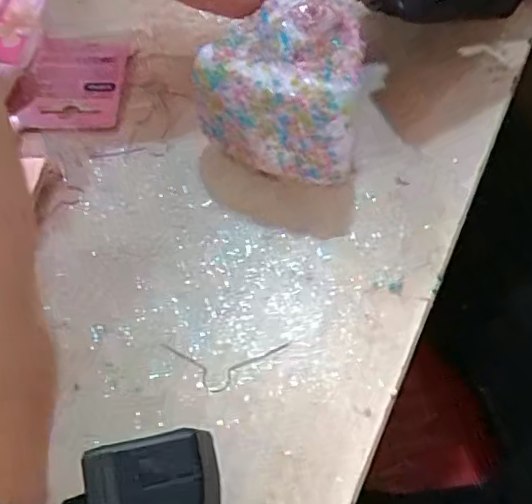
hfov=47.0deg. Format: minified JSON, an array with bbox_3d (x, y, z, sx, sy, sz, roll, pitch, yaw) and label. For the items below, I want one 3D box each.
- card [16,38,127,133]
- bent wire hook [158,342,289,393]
[{"bbox_3d":[-0.093,-0.083,0.297,0.046,0.005,0.057,0,56,0],"label":"card"},{"bbox_3d":[-0.014,0.040,0.217,0.046,0.004,0.019,0,56,0],"label":"bent wire hook"}]

